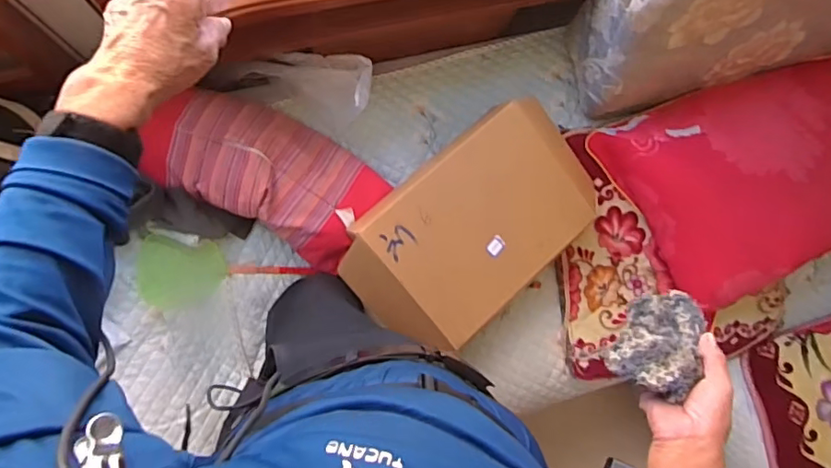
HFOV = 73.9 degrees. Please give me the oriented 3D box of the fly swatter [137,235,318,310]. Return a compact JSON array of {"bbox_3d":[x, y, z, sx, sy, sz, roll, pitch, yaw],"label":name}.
[{"bbox_3d":[-0.342,0.079,0.996,0.285,0.019,0.123,7,98,-15],"label":"fly swatter"}]

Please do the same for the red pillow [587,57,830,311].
[{"bbox_3d":[0.754,-0.119,1.075,0.713,0.120,0.419,-19,89,-10],"label":"red pillow"}]

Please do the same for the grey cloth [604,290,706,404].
[{"bbox_3d":[0.267,0.113,0.608,0.079,0.088,0.118,34,81,-5],"label":"grey cloth"}]

